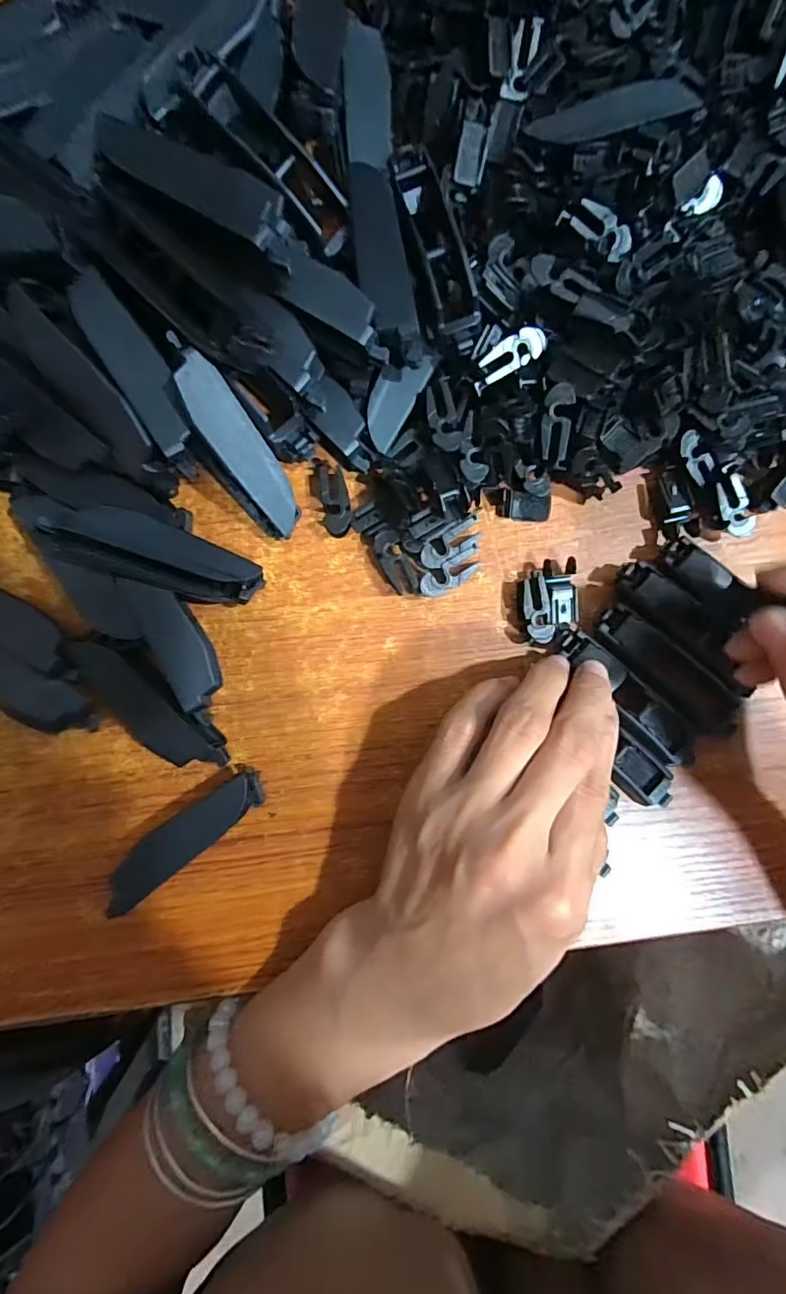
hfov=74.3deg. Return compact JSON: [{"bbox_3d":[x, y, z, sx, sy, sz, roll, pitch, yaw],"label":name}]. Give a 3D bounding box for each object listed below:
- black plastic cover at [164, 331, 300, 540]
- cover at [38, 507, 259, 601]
[{"bbox_3d":[-0.058,-0.072,0.188,0.024,0.009,0.070,-32,116,-2],"label":"black plastic cover"},{"bbox_3d":[-0.086,-0.034,0.192,0.072,0.014,0.024,15,89,-23],"label":"cover"}]

